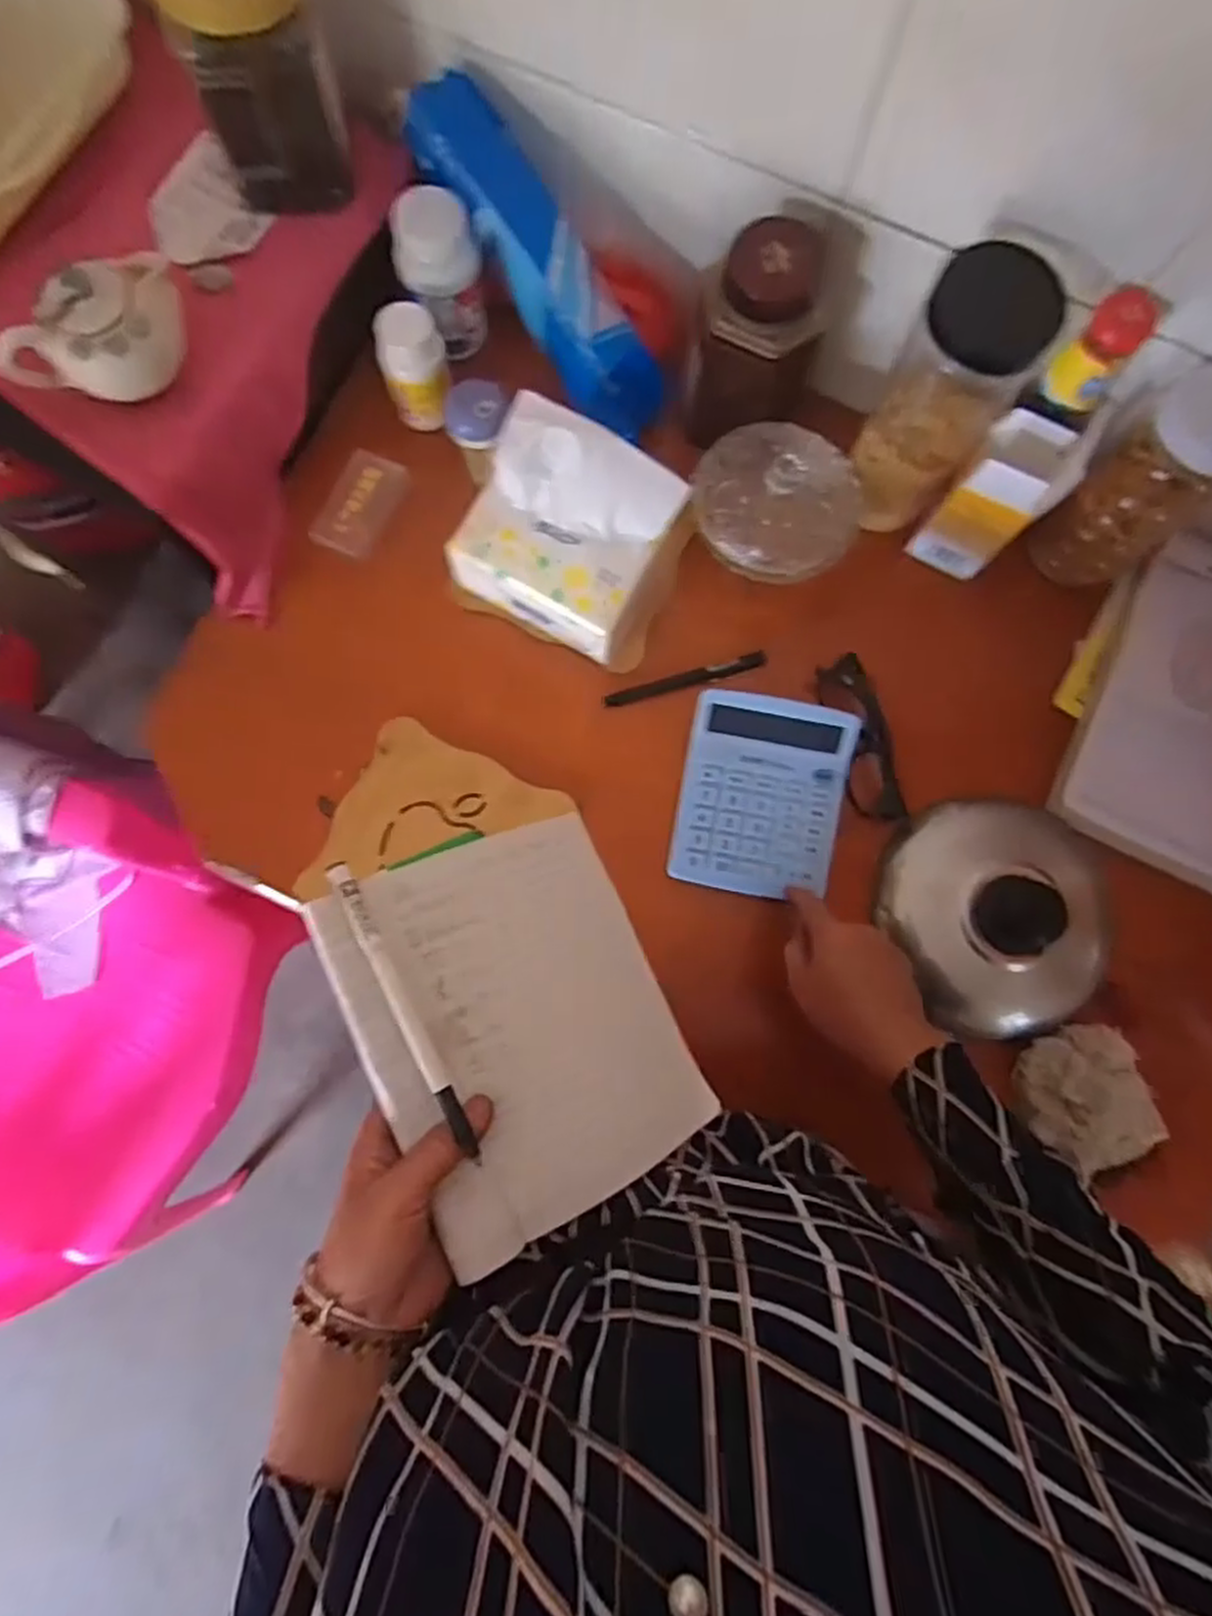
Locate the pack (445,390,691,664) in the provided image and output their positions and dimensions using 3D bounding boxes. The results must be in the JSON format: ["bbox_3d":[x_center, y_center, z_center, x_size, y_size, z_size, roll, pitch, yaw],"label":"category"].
[{"bbox_3d":[-0.031,-0.192,0.562,0.133,0.125,0.112,25,81,3],"label":"pack"}]

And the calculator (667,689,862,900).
[{"bbox_3d":[0.119,-0.009,0.590,0.121,0.015,0.147,11,91,3],"label":"calculator"}]

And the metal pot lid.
[{"bbox_3d":[0.298,0.080,0.589,0.168,0.084,0.176,0,80,-2],"label":"metal pot lid"}]

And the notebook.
[{"bbox_3d":[-0.041,0.111,0.416,0.165,0.013,0.195,-20,81,-31],"label":"notebook"}]

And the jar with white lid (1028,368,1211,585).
[{"bbox_3d":[0.393,-0.232,0.573,0.075,0.159,0.082,0,80,-2],"label":"jar with white lid"}]

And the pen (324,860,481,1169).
[{"bbox_3d":[-0.099,0.098,0.381,0.009,0.008,0.159,-28,80,-6],"label":"pen"}]

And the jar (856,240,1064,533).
[{"bbox_3d":[0.235,-0.283,0.555,0.083,0.184,0.081,0,80,-2],"label":"jar"}]

